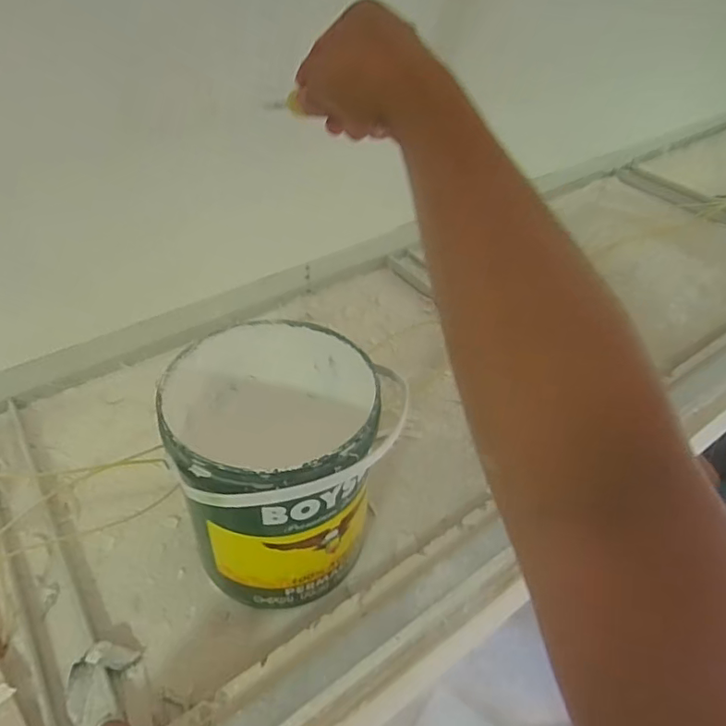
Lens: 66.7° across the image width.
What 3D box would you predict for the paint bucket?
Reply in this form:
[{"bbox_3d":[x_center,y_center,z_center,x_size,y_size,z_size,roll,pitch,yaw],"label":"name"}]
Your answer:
[{"bbox_3d":[-0.072,0.094,0.494,0.165,0.204,0.174,0,41,0],"label":"paint bucket"}]

